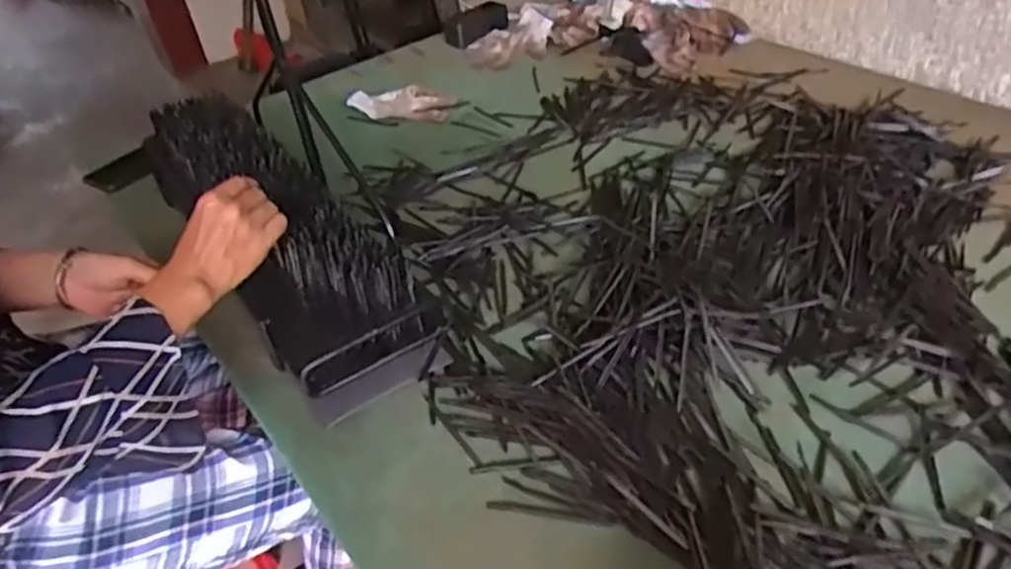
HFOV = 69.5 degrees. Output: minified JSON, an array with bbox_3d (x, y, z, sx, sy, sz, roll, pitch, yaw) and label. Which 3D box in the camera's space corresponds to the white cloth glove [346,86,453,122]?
[{"bbox_3d":[-0.172,-0.314,1.225,0.165,0.032,0.093,3,42,13],"label":"white cloth glove"}]

